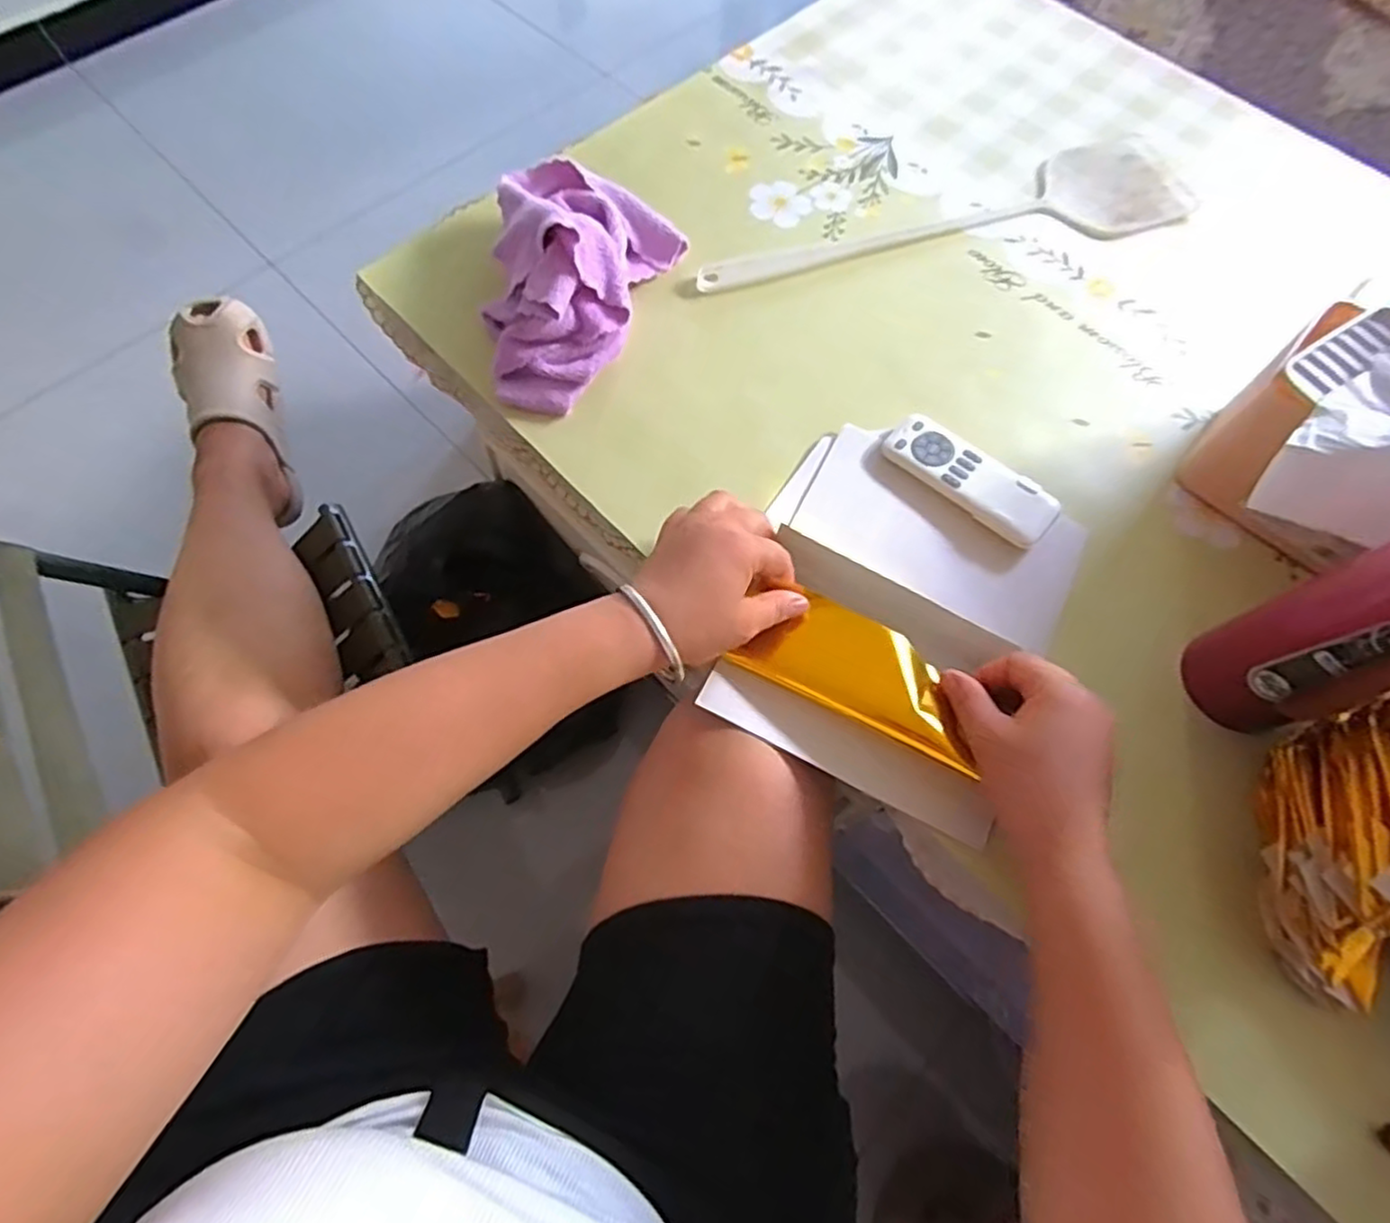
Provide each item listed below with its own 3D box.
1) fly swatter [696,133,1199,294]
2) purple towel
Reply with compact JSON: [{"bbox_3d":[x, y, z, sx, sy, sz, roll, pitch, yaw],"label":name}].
[{"bbox_3d":[0.220,-0.350,0.619,0.452,0.011,0.110,-13,68,-7],"label":"fly swatter"},{"bbox_3d":[-0.085,-0.272,0.530,0.152,0.086,0.229,-4,67,-3],"label":"purple towel"}]

